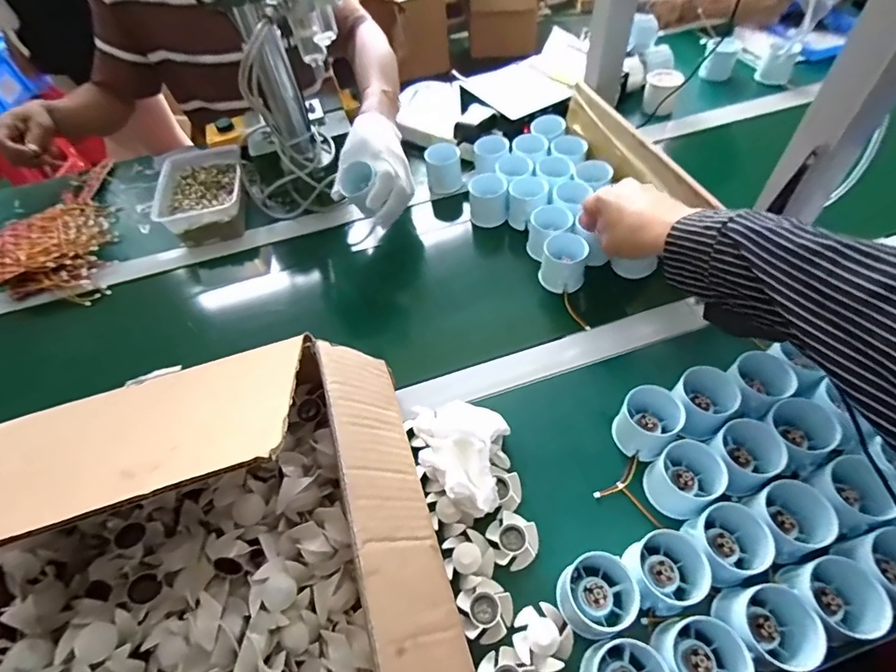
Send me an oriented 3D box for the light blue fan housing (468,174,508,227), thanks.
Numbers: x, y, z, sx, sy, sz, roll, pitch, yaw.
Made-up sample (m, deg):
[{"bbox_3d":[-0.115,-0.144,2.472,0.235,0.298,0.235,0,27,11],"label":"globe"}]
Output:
[{"bbox_3d":[0.058,-0.193,0.664,0.054,0.054,0.047,3,54,7],"label":"light blue fan housing"}]

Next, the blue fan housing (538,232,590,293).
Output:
[{"bbox_3d":[0.142,-0.090,0.568,0.051,0.054,0.047,-3,53,4],"label":"blue fan housing"}]

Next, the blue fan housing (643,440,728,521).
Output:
[{"bbox_3d":[0.205,0.125,0.408,0.051,0.046,0.052,-3,53,4],"label":"blue fan housing"}]

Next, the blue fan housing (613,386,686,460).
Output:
[{"bbox_3d":[0.188,0.085,0.444,0.051,0.060,0.053,-3,53,4],"label":"blue fan housing"}]

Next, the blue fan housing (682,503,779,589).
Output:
[{"bbox_3d":[0.220,0.166,0.375,0.054,0.043,0.054,-3,53,4],"label":"blue fan housing"}]

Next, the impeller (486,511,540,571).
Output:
[{"bbox_3d":[0.057,0.175,0.402,0.041,0.019,0.041,-3,53,4],"label":"impeller"}]

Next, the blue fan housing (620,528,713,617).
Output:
[{"bbox_3d":[0.170,0.183,0.366,0.047,0.042,0.054,-20,54,-10],"label":"blue fan housing"}]

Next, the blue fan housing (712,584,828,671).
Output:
[{"bbox_3d":[0.229,0.209,0.335,0.055,0.041,0.052,-3,53,4],"label":"blue fan housing"}]

